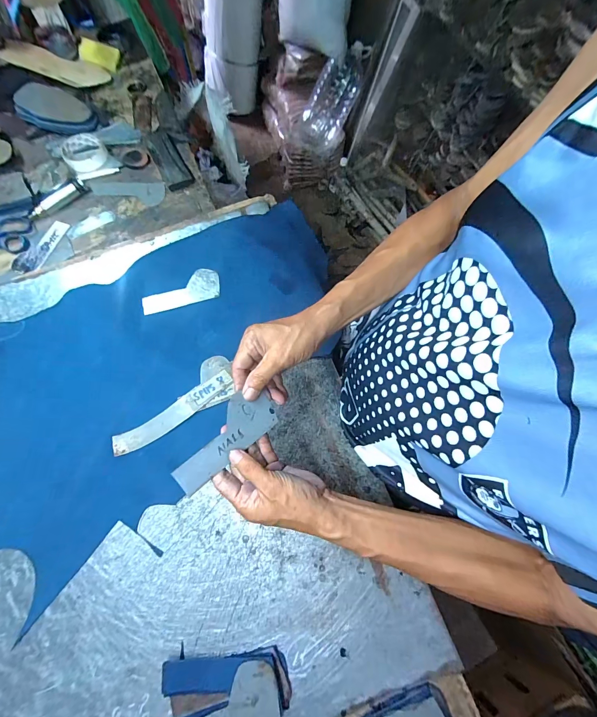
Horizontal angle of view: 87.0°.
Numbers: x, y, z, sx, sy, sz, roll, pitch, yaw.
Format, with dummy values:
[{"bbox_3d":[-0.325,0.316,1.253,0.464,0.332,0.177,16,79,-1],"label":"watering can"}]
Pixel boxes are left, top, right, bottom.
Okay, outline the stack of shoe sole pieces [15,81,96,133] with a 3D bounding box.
[{"bbox_3d":[-0.544,-0.563,0.714,0.160,0.021,0.102,9,78,-10],"label":"stack of shoe sole pieces"}]

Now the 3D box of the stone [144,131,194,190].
[{"bbox_3d":[-0.278,-0.424,0.667,0.054,0.013,0.169,-27,75,-9],"label":"stone"}]

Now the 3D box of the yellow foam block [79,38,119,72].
[{"bbox_3d":[-0.493,-0.753,0.777,0.085,0.009,0.049,8,108,-19],"label":"yellow foam block"}]

